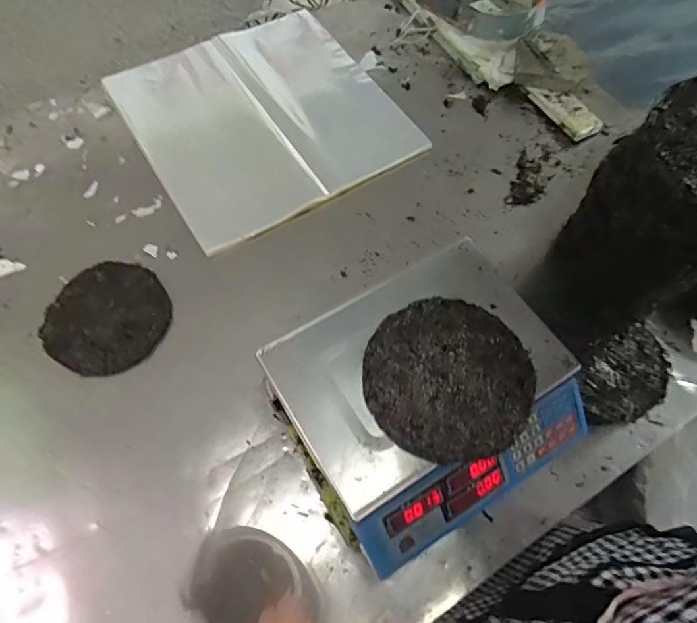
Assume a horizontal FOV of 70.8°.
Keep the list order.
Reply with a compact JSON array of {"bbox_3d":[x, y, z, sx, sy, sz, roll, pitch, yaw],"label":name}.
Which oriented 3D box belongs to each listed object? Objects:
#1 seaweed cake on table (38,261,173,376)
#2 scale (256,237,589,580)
[{"bbox_3d":[-0.391,0.007,0.793,0.189,0.029,0.189,1,62,-2],"label":"seaweed cake on table"},{"bbox_3d":[0.106,0.101,0.617,0.325,0.101,0.280,-28,68,-16],"label":"scale"}]

